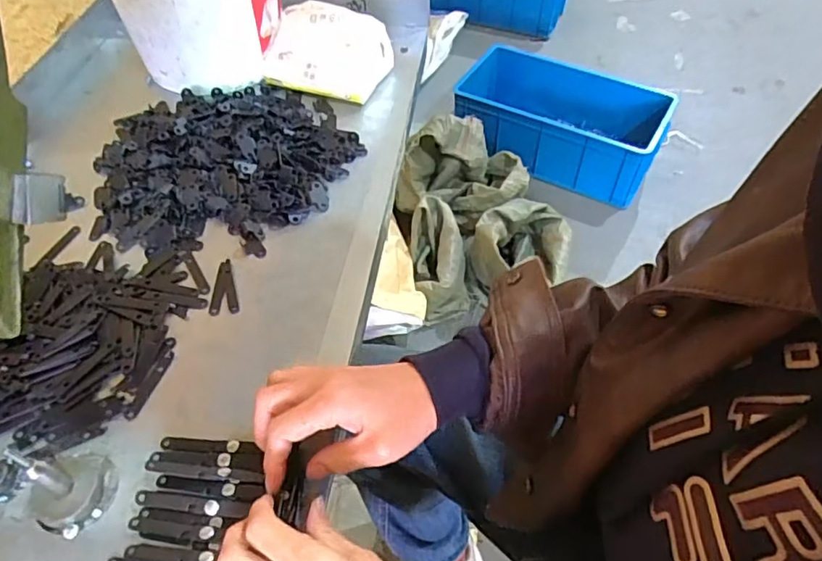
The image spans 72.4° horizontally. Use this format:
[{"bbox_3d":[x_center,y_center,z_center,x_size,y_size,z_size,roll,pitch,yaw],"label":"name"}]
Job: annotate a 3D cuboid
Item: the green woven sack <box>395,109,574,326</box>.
[{"bbox_3d":[0.170,-0.182,1.438,0.382,0.237,0.434,-12,54,-8],"label":"green woven sack"}]

